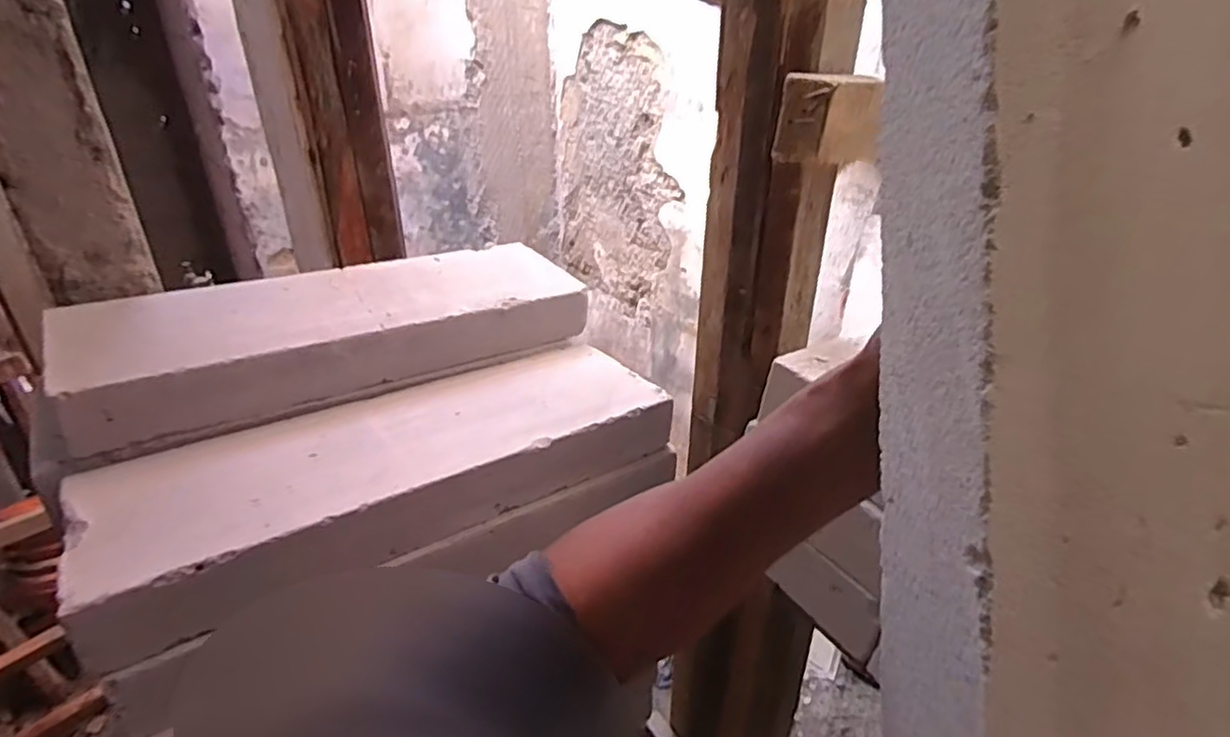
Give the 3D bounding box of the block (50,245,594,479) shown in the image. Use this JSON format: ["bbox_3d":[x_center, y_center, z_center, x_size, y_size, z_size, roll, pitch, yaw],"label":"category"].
[{"bbox_3d":[-0.335,-0.055,0.802,0.583,0.097,0.206,-19,34,-31],"label":"block"}]

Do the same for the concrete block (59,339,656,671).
[{"bbox_3d":[-0.223,0.094,0.698,0.569,0.076,0.196,-19,34,-31],"label":"concrete block"}]

